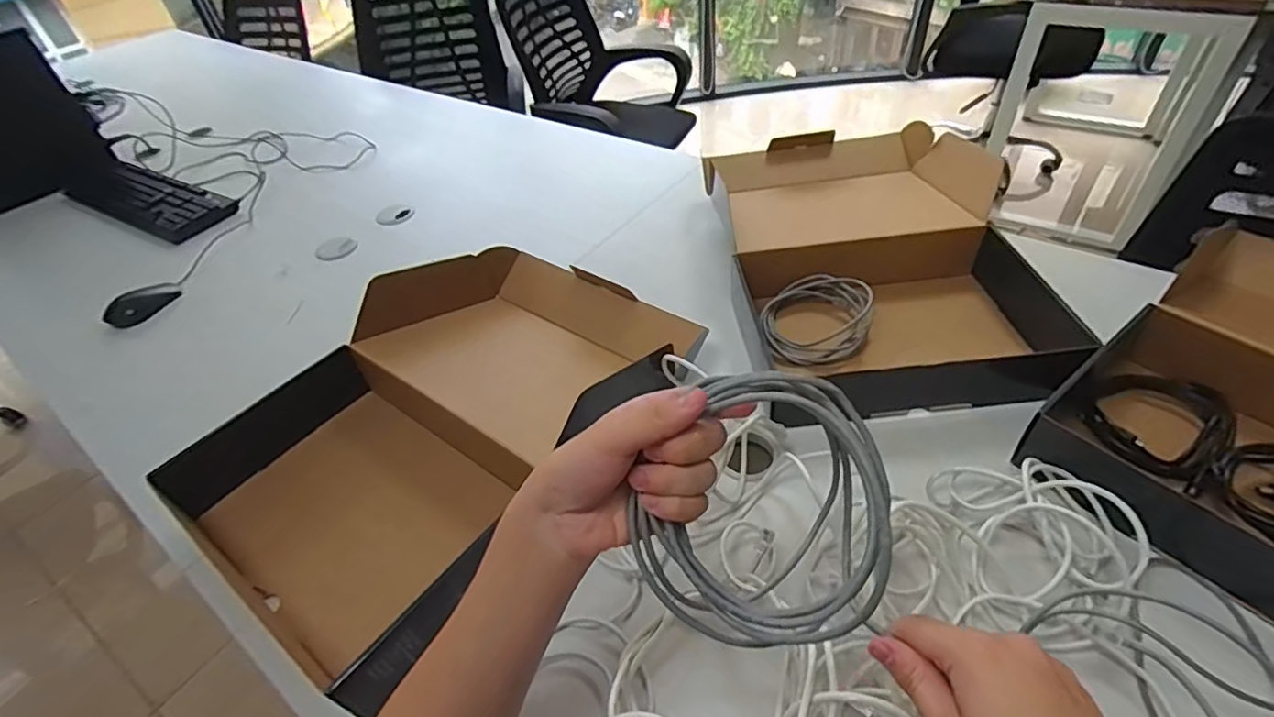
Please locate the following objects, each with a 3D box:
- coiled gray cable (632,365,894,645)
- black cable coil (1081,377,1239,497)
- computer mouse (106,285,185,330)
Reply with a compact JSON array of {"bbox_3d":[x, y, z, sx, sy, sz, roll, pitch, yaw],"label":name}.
[{"bbox_3d":[0.074,0.086,0.326,0.123,0.048,0.147,35,99,31],"label":"coiled gray cable"},{"bbox_3d":[0.533,0.064,0.616,0.122,0.036,0.112,-34,50,-25],"label":"black cable coil"},{"bbox_3d":[-0.786,-0.086,0.959,0.107,0.049,0.046,-33,49,-24],"label":"computer mouse"}]

